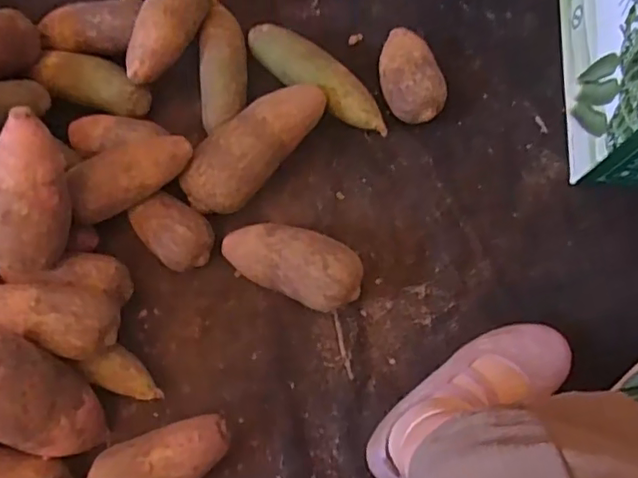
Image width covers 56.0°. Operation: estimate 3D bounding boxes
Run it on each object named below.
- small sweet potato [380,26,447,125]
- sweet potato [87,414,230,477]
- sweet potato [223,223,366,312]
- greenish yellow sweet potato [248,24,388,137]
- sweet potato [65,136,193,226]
[{"bbox_3d":[0.110,-0.196,0.736,0.074,0.056,0.115,-23,72,-7],"label":"small sweet potato"},{"bbox_3d":[-0.157,0.227,0.605,0.137,0.061,0.066,-23,72,-7],"label":"sweet potato"},{"bbox_3d":[-0.029,0.026,0.664,0.157,0.077,0.073,26,73,10],"label":"sweet potato"},{"bbox_3d":[-0.001,-0.198,0.730,0.202,0.043,0.061,40,76,13],"label":"greenish yellow sweet potato"},{"bbox_3d":[-0.208,-0.071,0.656,0.142,0.054,0.062,-36,74,-11],"label":"sweet potato"}]

